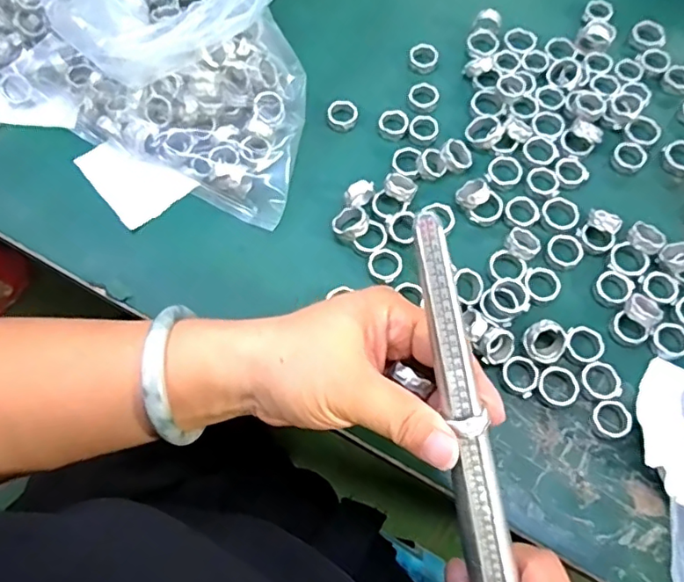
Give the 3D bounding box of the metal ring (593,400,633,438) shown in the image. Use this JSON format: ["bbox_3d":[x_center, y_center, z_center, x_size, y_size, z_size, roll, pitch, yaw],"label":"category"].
[{"bbox_3d":[0.149,0.070,0.310,0.021,0.008,0.019,6,69,2],"label":"metal ring"}]

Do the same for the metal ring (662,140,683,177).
[{"bbox_3d":[0.226,-0.089,0.374,0.023,0.009,0.020,41,74,14],"label":"metal ring"}]

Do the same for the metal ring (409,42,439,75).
[{"bbox_3d":[0.060,-0.170,0.411,0.020,0.010,0.021,0,69,0],"label":"metal ring"}]

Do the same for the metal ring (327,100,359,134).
[{"bbox_3d":[0.000,-0.122,0.389,0.020,0.007,0.021,0,69,0],"label":"metal ring"}]

